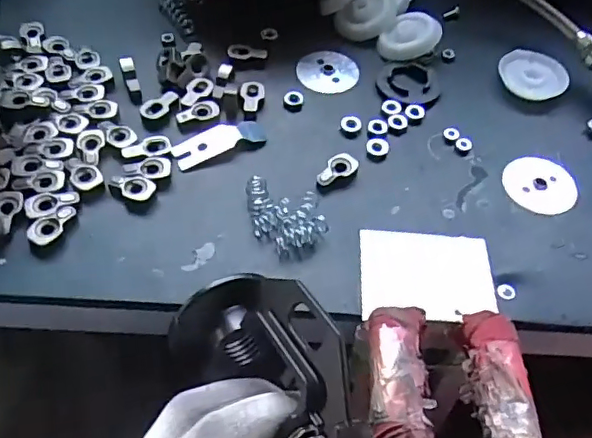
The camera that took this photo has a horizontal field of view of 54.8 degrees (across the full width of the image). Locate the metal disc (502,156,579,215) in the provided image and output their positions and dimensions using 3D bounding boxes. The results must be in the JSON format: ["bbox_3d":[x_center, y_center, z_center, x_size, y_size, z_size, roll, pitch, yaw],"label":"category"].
[{"bbox_3d":[0.159,-0.022,0.371,0.046,0.005,0.044,3,55,-4],"label":"metal disc"}]

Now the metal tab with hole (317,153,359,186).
[{"bbox_3d":[0.026,-0.030,0.363,0.016,0.010,0.028,37,60,19],"label":"metal tab with hole"}]

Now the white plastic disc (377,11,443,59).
[{"bbox_3d":[0.087,-0.139,0.435,0.047,0.010,0.040,-44,67,-4],"label":"white plastic disc"}]

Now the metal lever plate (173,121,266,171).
[{"bbox_3d":[-0.050,-0.052,0.373,0.061,0.007,0.022,-22,60,-20],"label":"metal lever plate"}]

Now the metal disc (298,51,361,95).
[{"bbox_3d":[0.024,-0.111,0.426,0.046,0.004,0.046,3,55,-4],"label":"metal disc"}]

